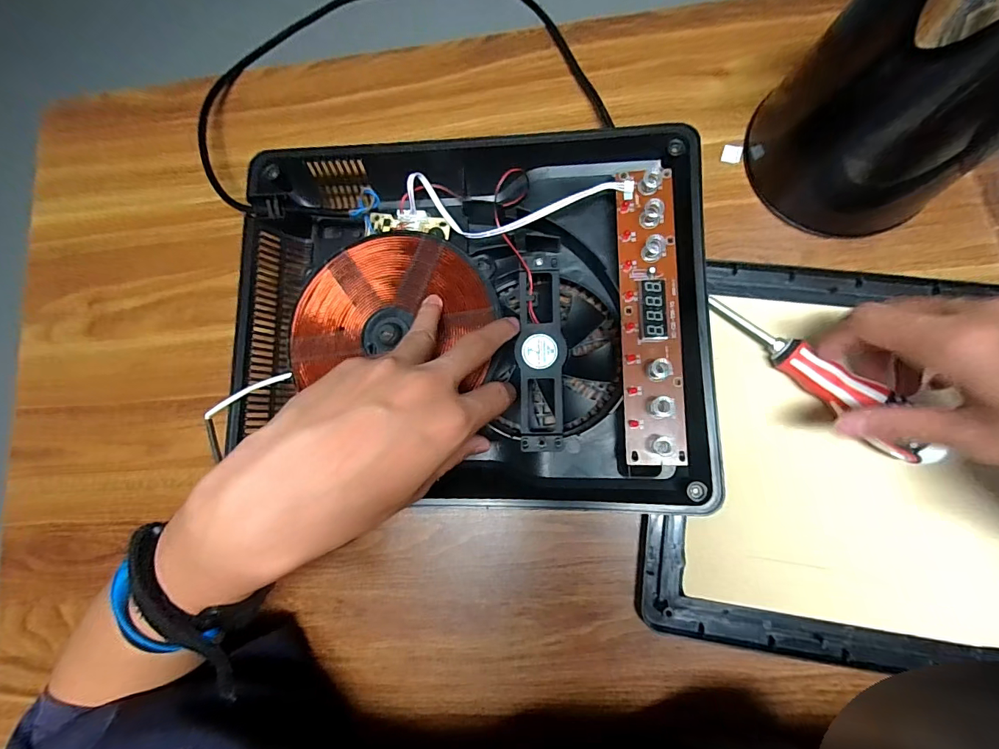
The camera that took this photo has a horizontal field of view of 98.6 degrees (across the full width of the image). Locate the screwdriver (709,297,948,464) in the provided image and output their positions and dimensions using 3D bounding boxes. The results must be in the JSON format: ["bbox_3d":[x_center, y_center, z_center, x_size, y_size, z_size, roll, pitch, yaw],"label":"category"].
[{"bbox_3d":[0.225,-0.003,0.305,0.028,0.022,0.168,-46,72,-2],"label":"screwdriver"}]

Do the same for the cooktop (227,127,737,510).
[{"bbox_3d":[-0.023,-0.045,0.327,0.333,0.045,0.281,-2,82,5],"label":"cooktop"}]

